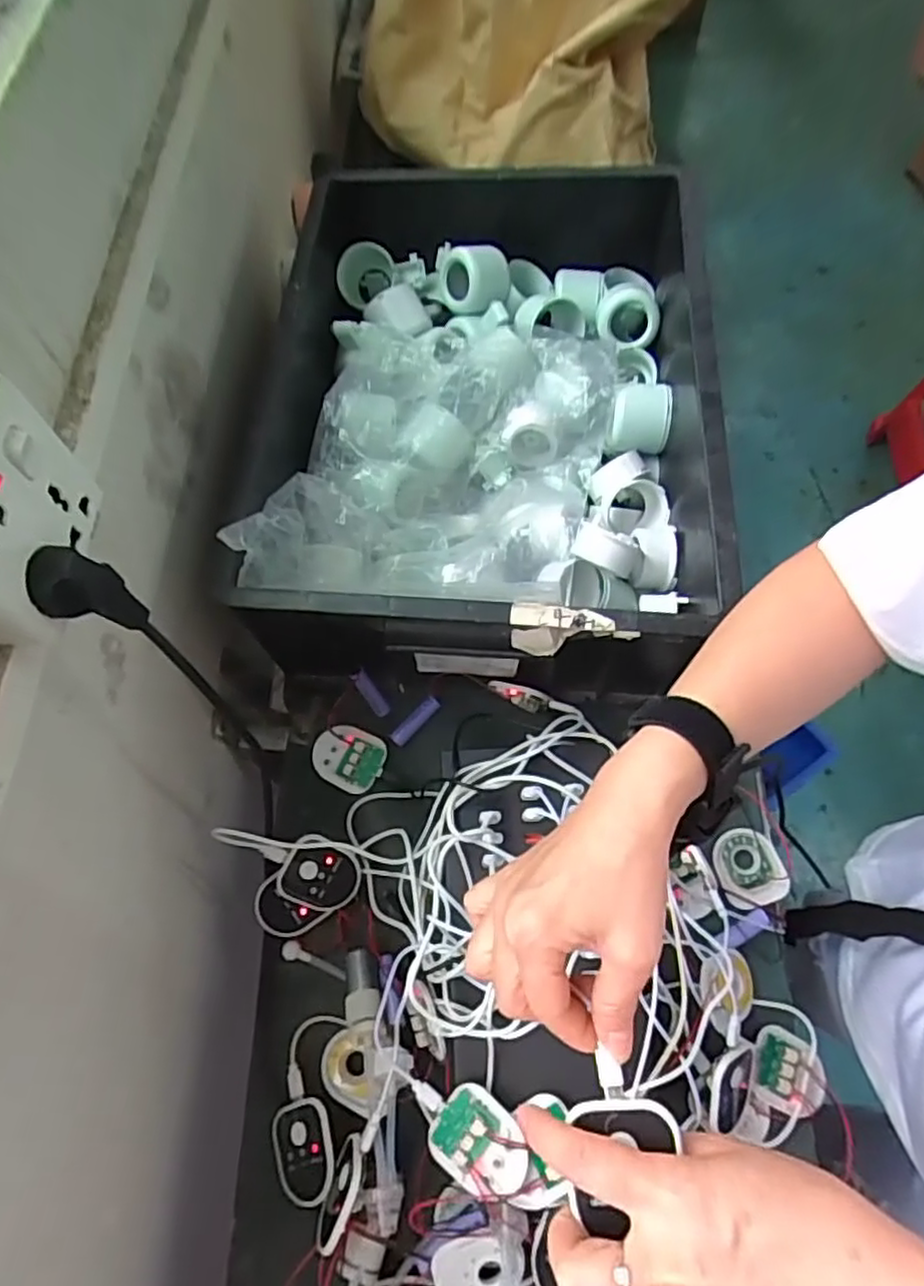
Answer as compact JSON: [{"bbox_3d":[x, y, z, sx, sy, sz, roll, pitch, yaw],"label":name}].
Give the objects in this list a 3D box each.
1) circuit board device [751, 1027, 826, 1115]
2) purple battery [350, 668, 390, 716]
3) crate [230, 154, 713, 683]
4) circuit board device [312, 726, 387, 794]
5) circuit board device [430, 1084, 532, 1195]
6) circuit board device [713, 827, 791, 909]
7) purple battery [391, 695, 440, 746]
[{"bbox_3d":[0.232,0.303,0.484,0.052,0.010,0.051,9,67,7],"label":"circuit board device"},{"bbox_3d":[-0.077,0.042,0.573,0.013,0.049,0.011,-39,35,-13],"label":"purple battery"},{"bbox_3d":[0.020,-0.189,0.579,0.344,0.148,0.443,1,66,3],"label":"crate"},{"bbox_3d":[-0.093,0.095,0.564,0.057,0.015,0.049,22,69,12],"label":"circuit board device"},{"bbox_3d":[0.011,0.295,0.406,0.057,0.017,0.046,20,68,12],"label":"circuit board device"},{"bbox_3d":[0.224,0.175,0.534,0.051,0.010,0.057,-14,66,-3],"label":"circuit board device"},{"bbox_3d":[-0.039,0.066,0.580,0.050,0.013,0.012,-43,71,-15],"label":"purple battery"}]

